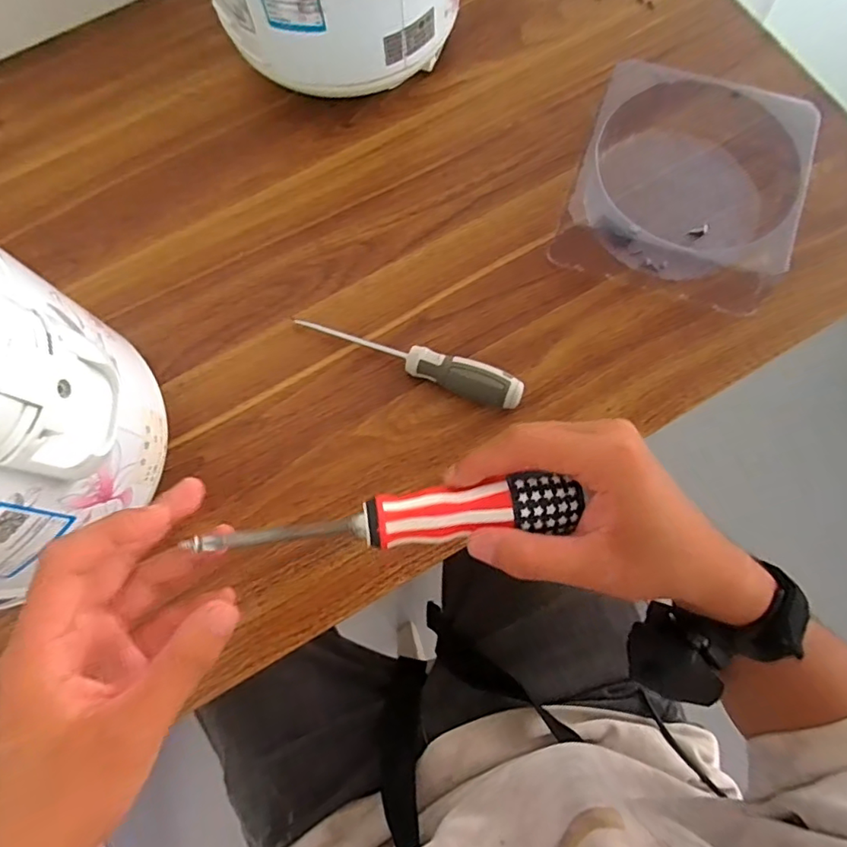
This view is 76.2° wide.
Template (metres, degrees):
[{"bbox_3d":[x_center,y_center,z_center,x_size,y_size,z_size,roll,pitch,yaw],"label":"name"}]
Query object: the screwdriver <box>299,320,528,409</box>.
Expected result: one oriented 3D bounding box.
[{"bbox_3d":[-0.010,-0.049,0.407,0.173,0.025,0.025,22,76,8],"label":"screwdriver"}]

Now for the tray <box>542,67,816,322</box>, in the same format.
[{"bbox_3d":[0.214,-0.200,0.430,0.176,0.049,0.192,16,76,6],"label":"tray"}]

